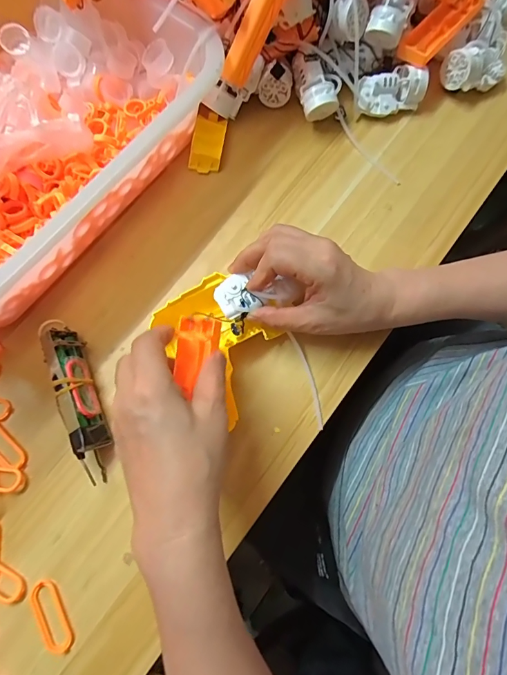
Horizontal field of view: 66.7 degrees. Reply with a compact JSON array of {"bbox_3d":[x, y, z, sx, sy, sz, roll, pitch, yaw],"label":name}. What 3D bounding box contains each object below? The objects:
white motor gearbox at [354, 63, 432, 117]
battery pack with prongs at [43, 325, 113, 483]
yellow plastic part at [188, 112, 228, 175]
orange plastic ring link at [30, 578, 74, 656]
[{"bbox_3d":[0.144,-0.258,0.403,0.071,0.038,0.033,-8,76,0],"label":"white motor gearbox"},{"bbox_3d":[-0.151,0.055,0.337,0.026,0.037,0.133,-23,76,-4],"label":"battery pack with prongs"},{"bbox_3d":[-0.048,-0.206,0.409,0.032,0.016,0.063,9,76,4],"label":"yellow plastic part"},{"bbox_3d":[-0.160,0.222,0.307,0.022,0.004,0.055,-33,77,-6],"label":"orange plastic ring link"}]

